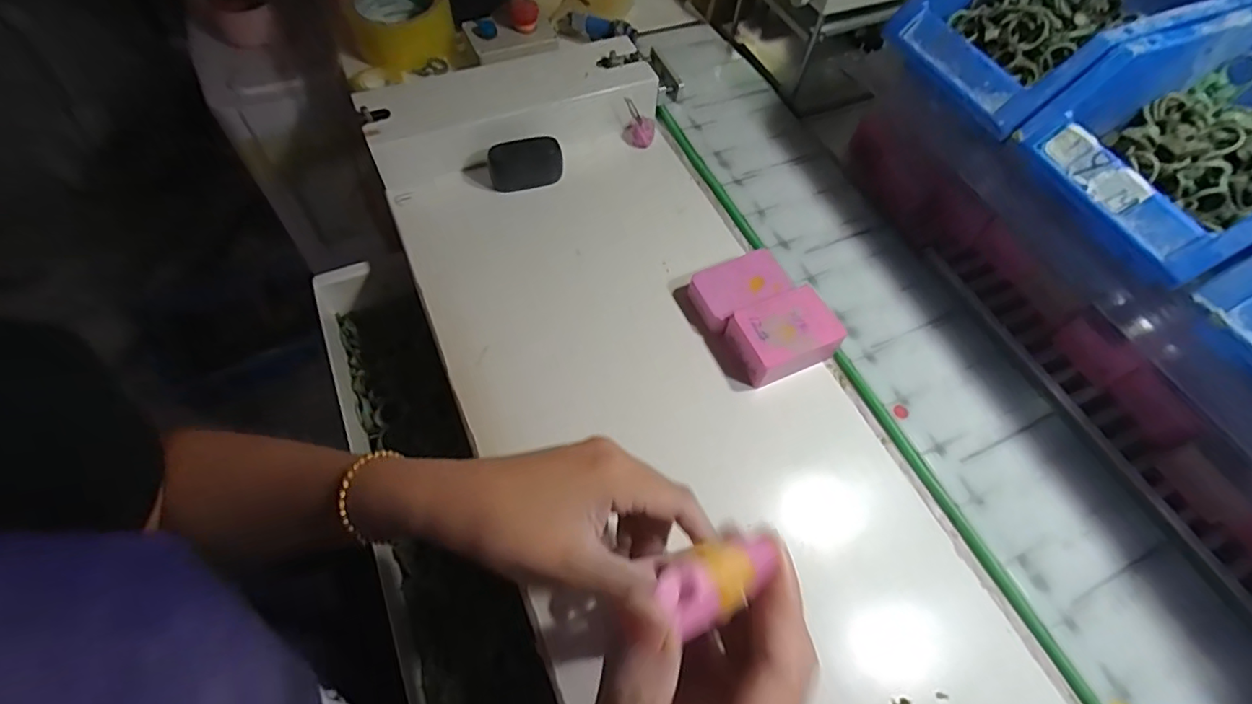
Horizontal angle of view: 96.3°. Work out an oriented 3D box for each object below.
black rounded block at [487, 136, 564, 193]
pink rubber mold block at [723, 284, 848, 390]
[{"bbox_3d":[-0.087,-0.164,0.484,0.061,0.041,0.019,-12,36,-7],"label":"black rounded block"},{"bbox_3d":[0.112,-0.014,0.393,0.072,0.030,0.048,-20,63,-15],"label":"pink rubber mold block"}]

